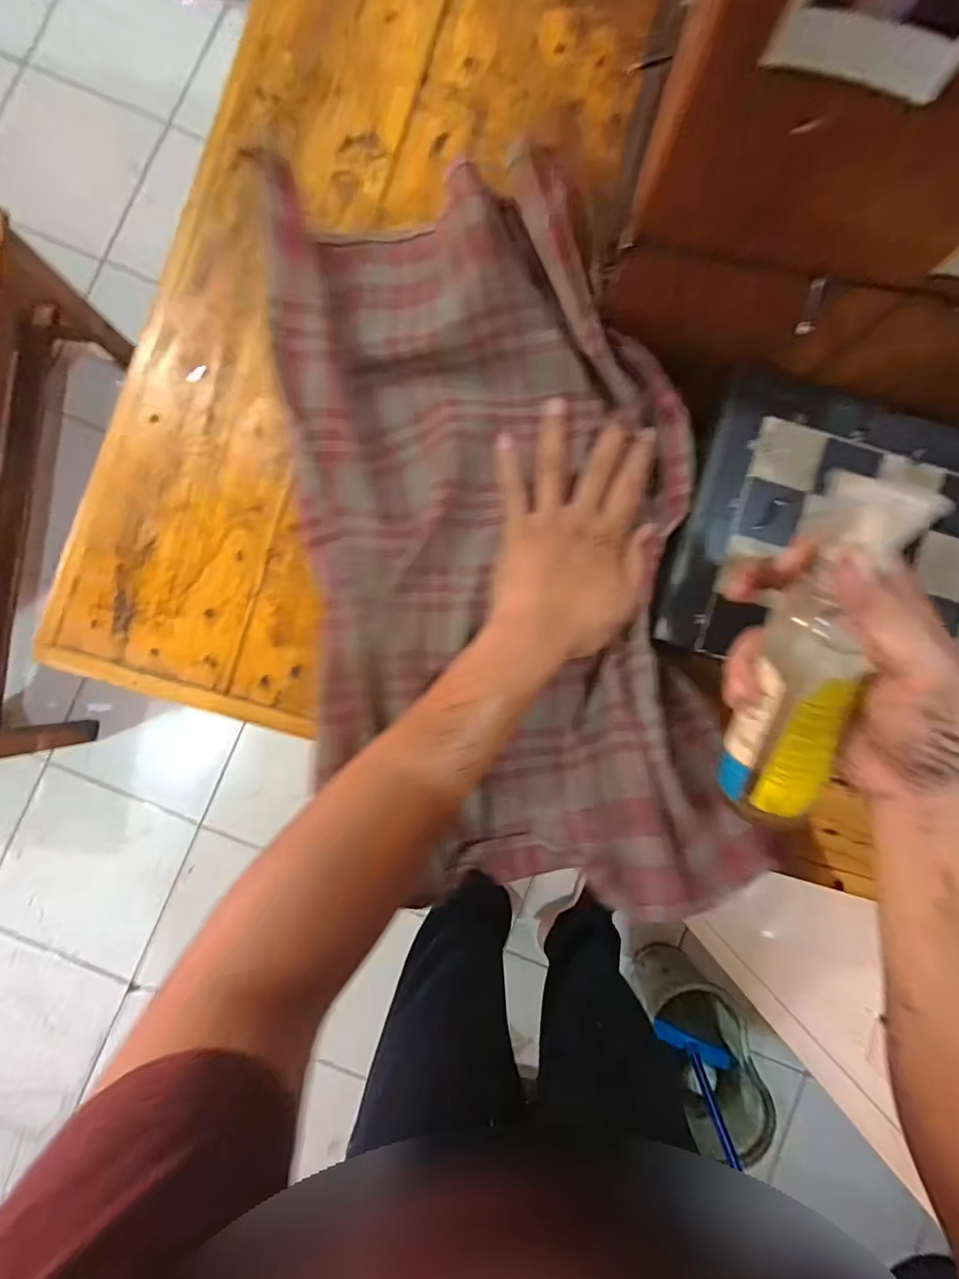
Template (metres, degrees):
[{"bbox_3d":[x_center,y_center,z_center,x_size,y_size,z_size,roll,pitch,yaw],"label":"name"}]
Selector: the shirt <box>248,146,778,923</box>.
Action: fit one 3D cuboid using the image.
[{"bbox_3d":[0.012,-0.056,0.326,0.271,0.068,0.477,-19,89,0],"label":"shirt"}]

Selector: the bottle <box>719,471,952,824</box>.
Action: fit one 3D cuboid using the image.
[{"bbox_3d":[0.164,0.016,0.247,0.042,0.044,0.182,5,113,1],"label":"bottle"}]

